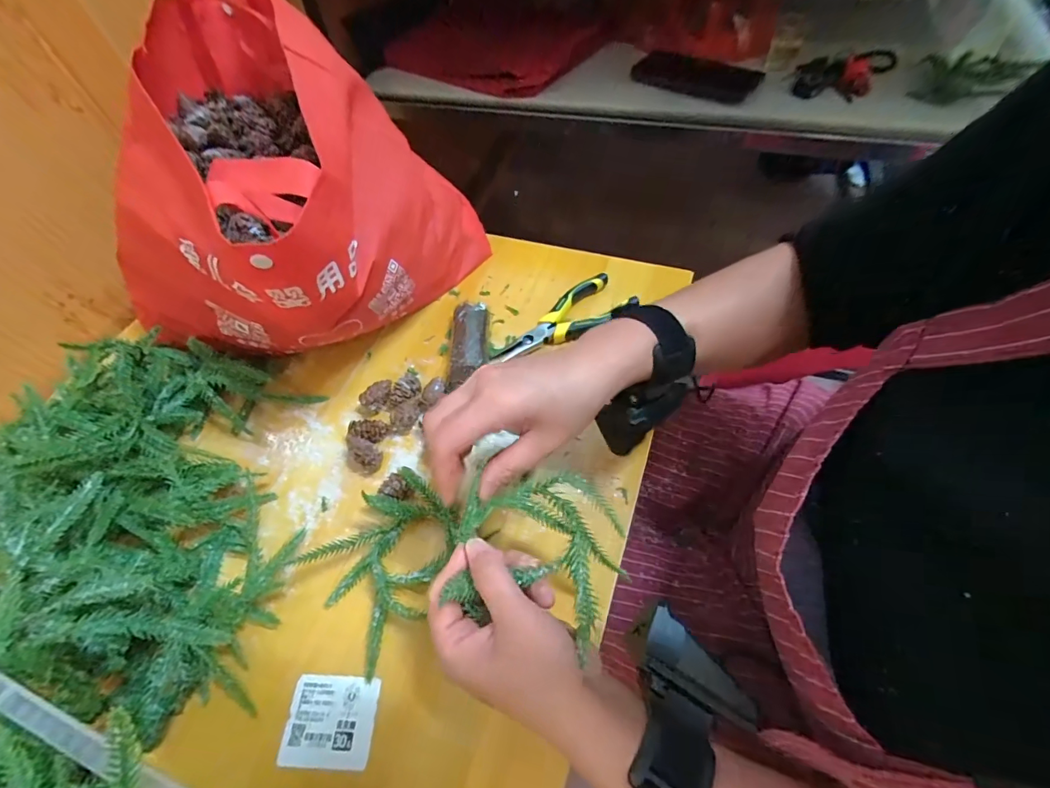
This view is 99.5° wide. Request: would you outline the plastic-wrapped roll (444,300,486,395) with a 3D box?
[{"bbox_3d":[-0.055,-0.046,0.440,0.036,0.030,0.101,-4,57,2],"label":"plastic-wrapped roll"}]

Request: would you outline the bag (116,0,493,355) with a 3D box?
[{"bbox_3d":[-0.242,-0.195,0.436,0.327,0.225,0.279,16,60,15],"label":"bag"}]

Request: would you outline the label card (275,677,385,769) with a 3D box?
[{"bbox_3d":[-0.128,0.214,0.292,0.058,0.004,0.048,0,57,5],"label":"label card"}]

